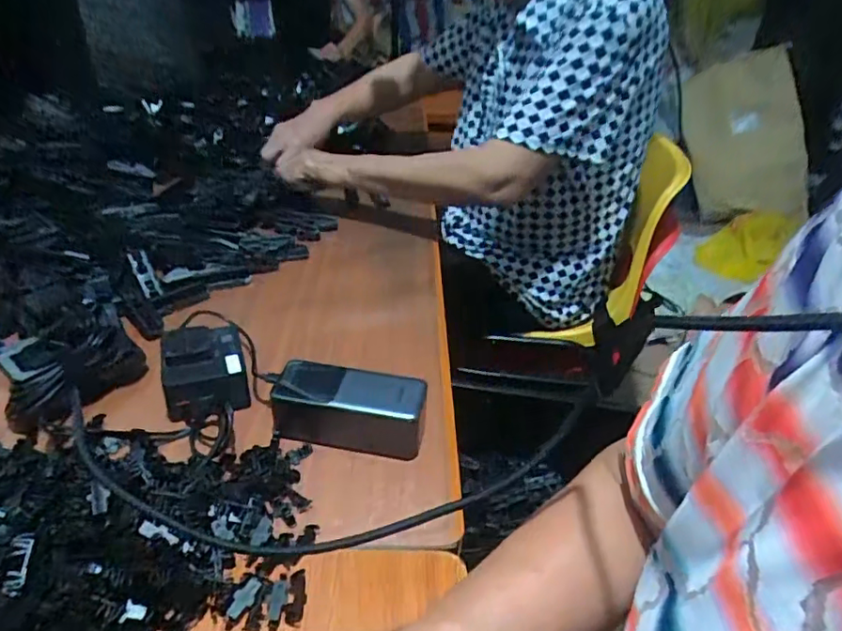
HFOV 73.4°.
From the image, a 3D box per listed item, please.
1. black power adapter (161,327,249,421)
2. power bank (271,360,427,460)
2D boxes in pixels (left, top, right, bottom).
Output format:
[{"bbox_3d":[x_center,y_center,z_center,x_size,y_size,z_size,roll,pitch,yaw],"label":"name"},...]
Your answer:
[{"bbox_3d":[-0.199,0.049,0.519,0.070,0.051,0.076,-12,39,-23],"label":"black power adapter"},{"bbox_3d":[-0.062,0.081,0.489,0.129,0.050,0.058,8,34,5],"label":"power bank"}]

